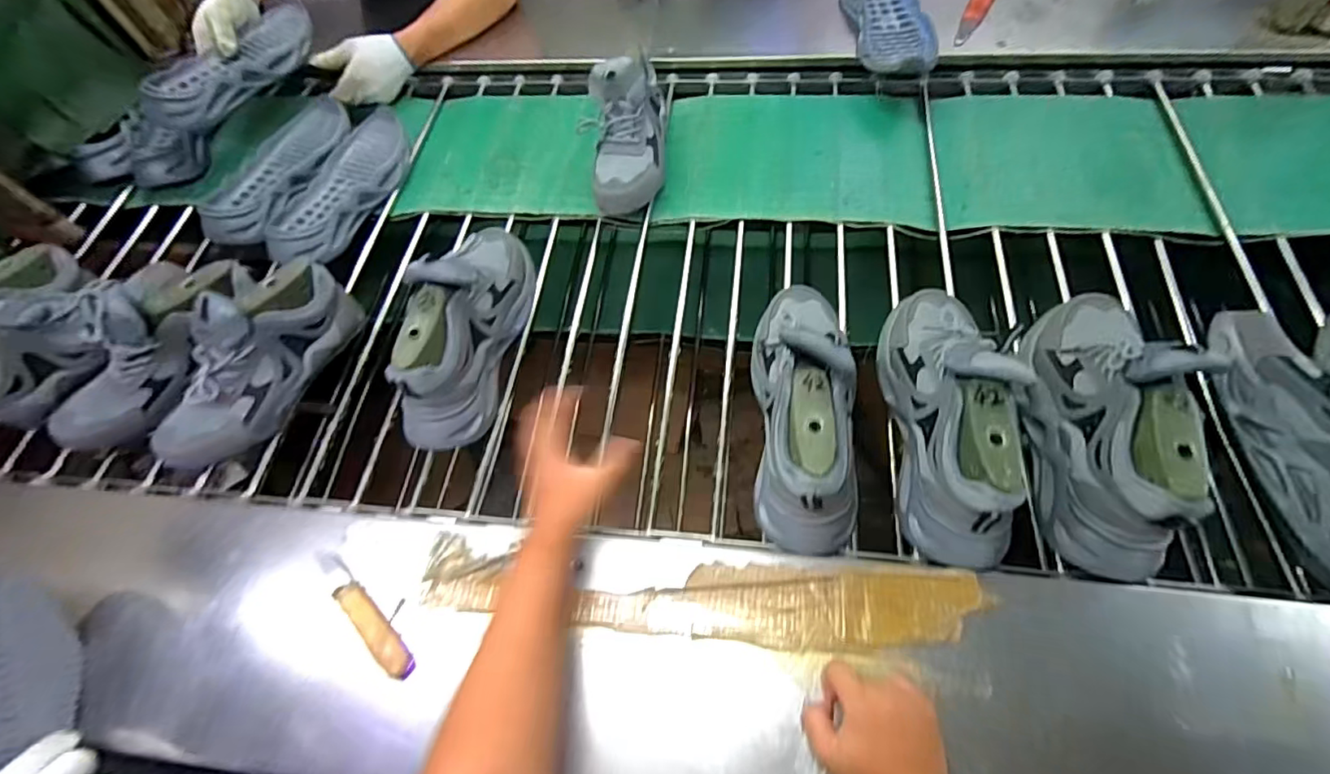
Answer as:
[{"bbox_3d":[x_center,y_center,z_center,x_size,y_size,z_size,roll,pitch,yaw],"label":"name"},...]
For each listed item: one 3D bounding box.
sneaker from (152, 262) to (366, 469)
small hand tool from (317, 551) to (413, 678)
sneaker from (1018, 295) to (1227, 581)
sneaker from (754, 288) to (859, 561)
[{"bbox_3d":[-0.530,-0.030,0.707,0.092,0.148,0.296,25,76,18],"label":"sneaker"},{"bbox_3d":[-0.307,0.219,0.558,0.167,0.019,0.025,39,68,23],"label":"small hand tool"},{"bbox_3d":[0.443,0.018,0.551,0.105,0.154,0.293,9,60,9],"label":"sneaker"},{"bbox_3d":[0.147,-0.001,0.571,0.092,0.141,0.291,1,59,5],"label":"sneaker"}]

